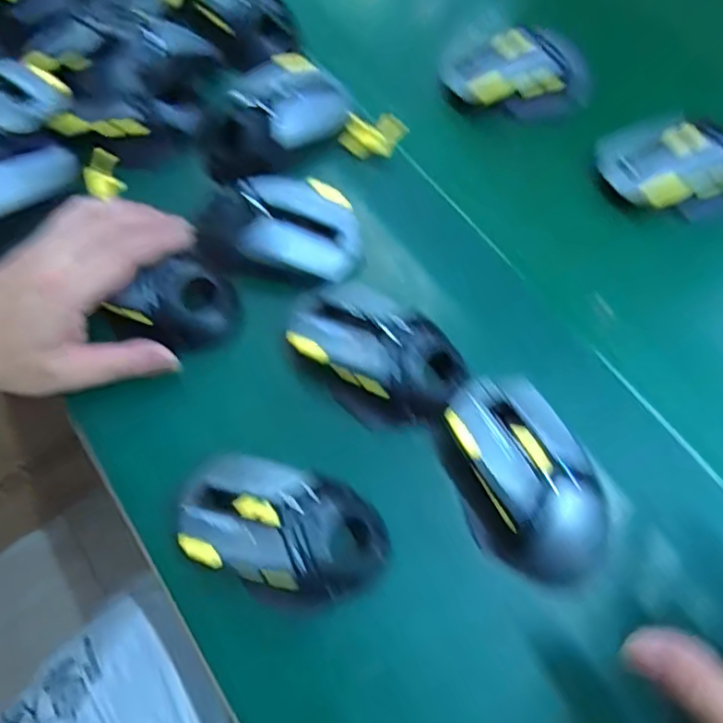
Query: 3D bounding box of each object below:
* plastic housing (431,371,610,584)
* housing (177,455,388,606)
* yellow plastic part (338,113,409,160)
[{"bbox_3d":[0.090,0.066,0.324,0.070,0.039,0.117,-25,70,-9],"label":"plastic housing"},{"bbox_3d":[-0.044,0.095,0.321,0.120,0.035,0.070,11,69,6],"label":"housing"},{"bbox_3d":[0.009,-0.169,0.430,0.048,0.027,0.019,3,68,2],"label":"yellow plastic part"}]

